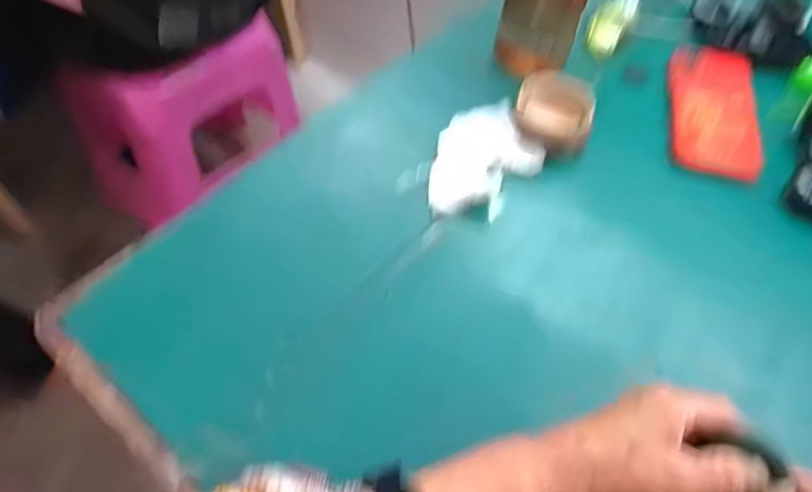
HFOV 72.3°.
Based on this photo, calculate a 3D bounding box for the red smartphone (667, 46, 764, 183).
[{"bbox_3d":[0.298,-0.135,0.539,0.076,0.018,0.165,13,55,7],"label":"red smartphone"}]

